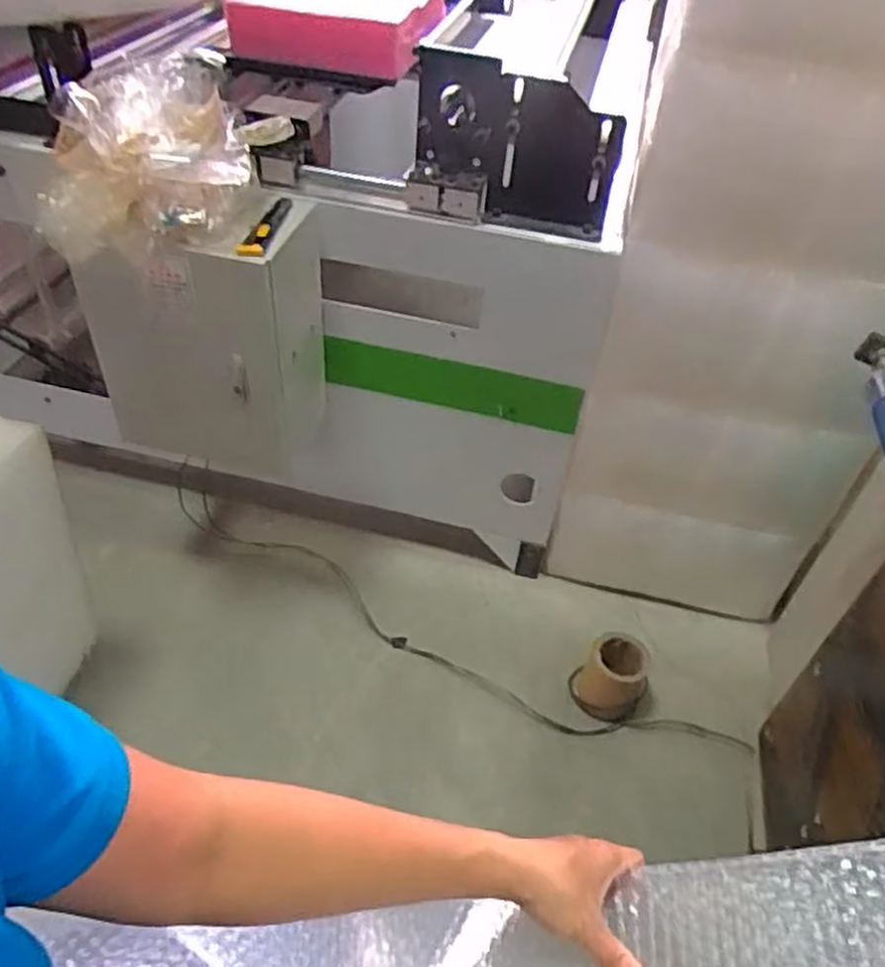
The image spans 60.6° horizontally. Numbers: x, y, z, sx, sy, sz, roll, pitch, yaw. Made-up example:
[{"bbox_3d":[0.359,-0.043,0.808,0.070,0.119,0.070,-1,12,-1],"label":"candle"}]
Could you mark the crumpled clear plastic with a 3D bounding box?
[{"bbox_3d":[-0.389,-0.424,0.984,0.262,0.193,0.176,-9,46,-14],"label":"crumpled clear plastic"}]

